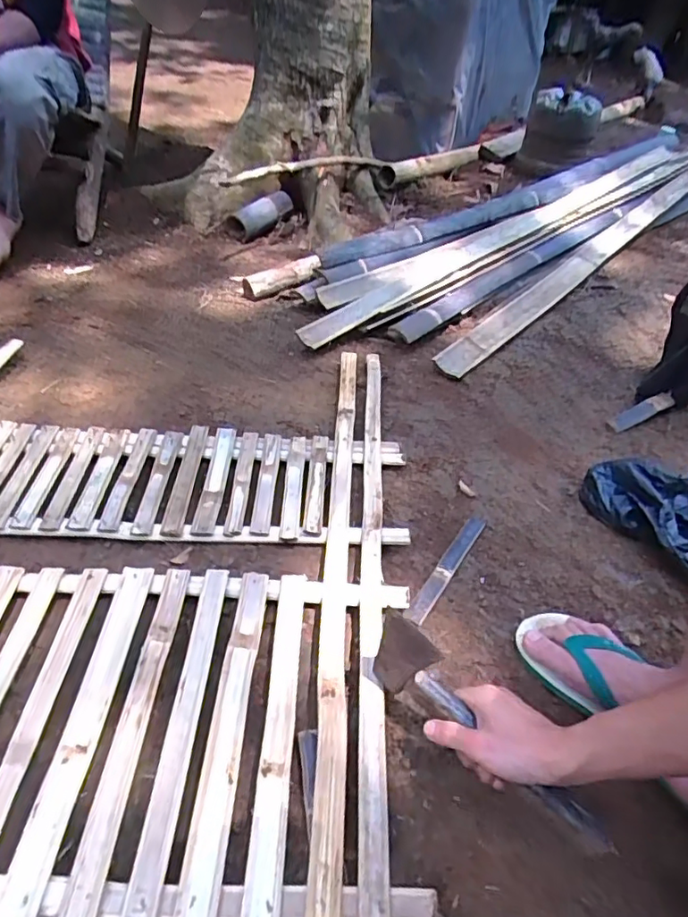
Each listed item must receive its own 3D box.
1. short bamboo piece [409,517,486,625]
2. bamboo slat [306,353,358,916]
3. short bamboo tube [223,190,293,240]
[{"bbox_3d":[0.144,0.144,0.775,0.025,0.013,0.214,28,47,20],"label":"short bamboo piece"},{"bbox_3d":[-0.005,0.100,0.765,0.033,0.016,0.877,6,43,-3],"label":"bamboo slat"},{"bbox_3d":[-0.269,-0.782,1.819,0.248,0.077,0.071,-38,54,-19],"label":"short bamboo tube"}]

